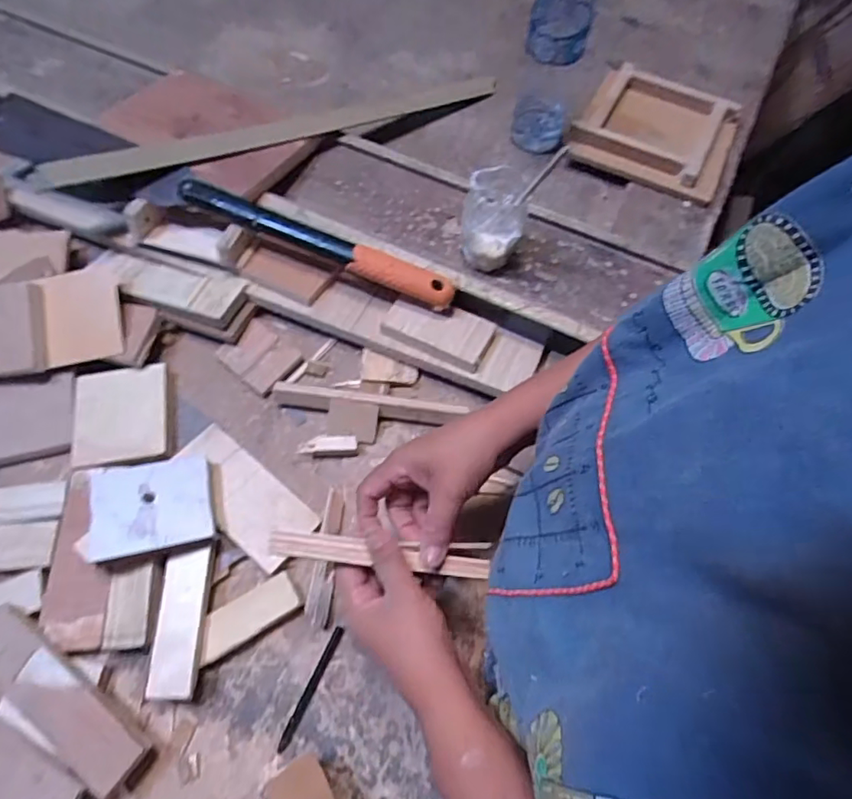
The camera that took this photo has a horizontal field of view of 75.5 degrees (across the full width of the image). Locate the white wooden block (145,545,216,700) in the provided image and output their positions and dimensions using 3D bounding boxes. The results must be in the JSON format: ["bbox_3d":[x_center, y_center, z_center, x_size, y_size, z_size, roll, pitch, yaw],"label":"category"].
[{"bbox_3d":[-0.212,0.190,0.475,0.043,0.017,0.118,-2,67,-1],"label":"white wooden block"}]

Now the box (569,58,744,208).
[{"bbox_3d":[0.296,-0.348,0.701,0.182,0.026,0.180,24,70,11],"label":"box"}]

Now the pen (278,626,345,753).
[{"bbox_3d":[-0.099,0.248,0.476,0.009,0.004,0.103,24,69,9],"label":"pen"}]

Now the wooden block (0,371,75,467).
[{"bbox_3d":[-0.418,0.021,0.559,0.115,0.014,0.088,-10,67,-5],"label":"wooden block"}]

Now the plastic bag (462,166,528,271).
[{"bbox_3d":[0.071,-0.184,0.578,0.061,0.096,0.058,8,68,5],"label":"plastic bag"}]

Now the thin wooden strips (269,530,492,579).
[{"bbox_3d":[-0.032,0.111,0.404,0.159,0.005,0.024,7,67,-4],"label":"thin wooden strips"}]

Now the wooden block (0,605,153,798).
[{"bbox_3d":[-0.305,0.241,0.452,0.184,0.022,0.049,33,70,12],"label":"wooden block"}]

